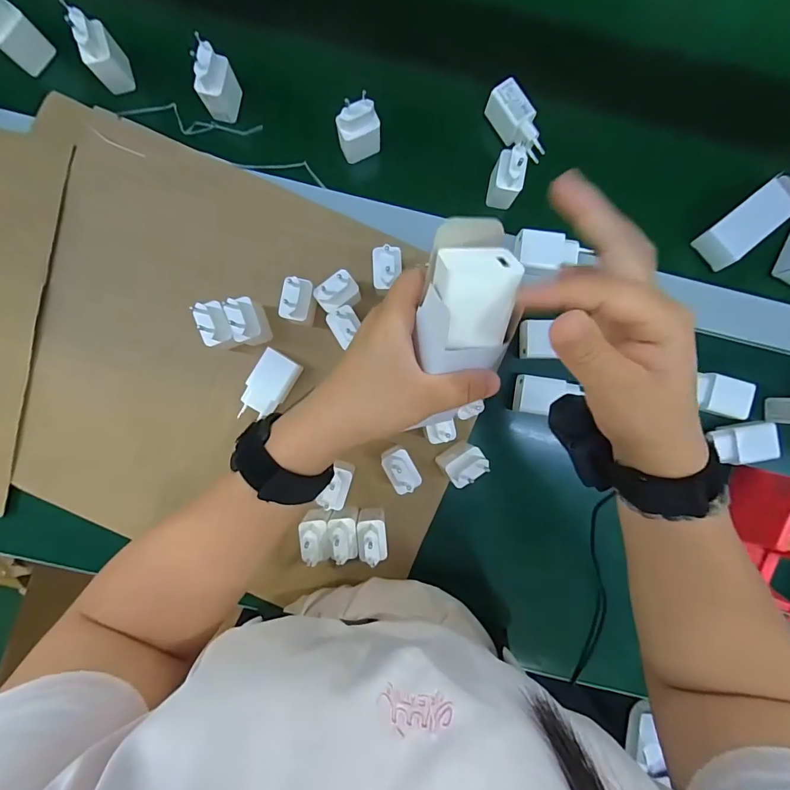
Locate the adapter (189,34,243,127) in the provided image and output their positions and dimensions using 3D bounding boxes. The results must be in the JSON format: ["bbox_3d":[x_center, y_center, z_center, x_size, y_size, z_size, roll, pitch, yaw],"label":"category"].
[{"bbox_3d":[-0.178,-0.312,0.425,0.025,0.065,0.039,20,91,-2],"label":"adapter"}]

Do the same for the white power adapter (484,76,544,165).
[{"bbox_3d":[0.129,-0.283,0.445,0.030,0.030,0.078,-33,92,-1],"label":"white power adapter"}]

